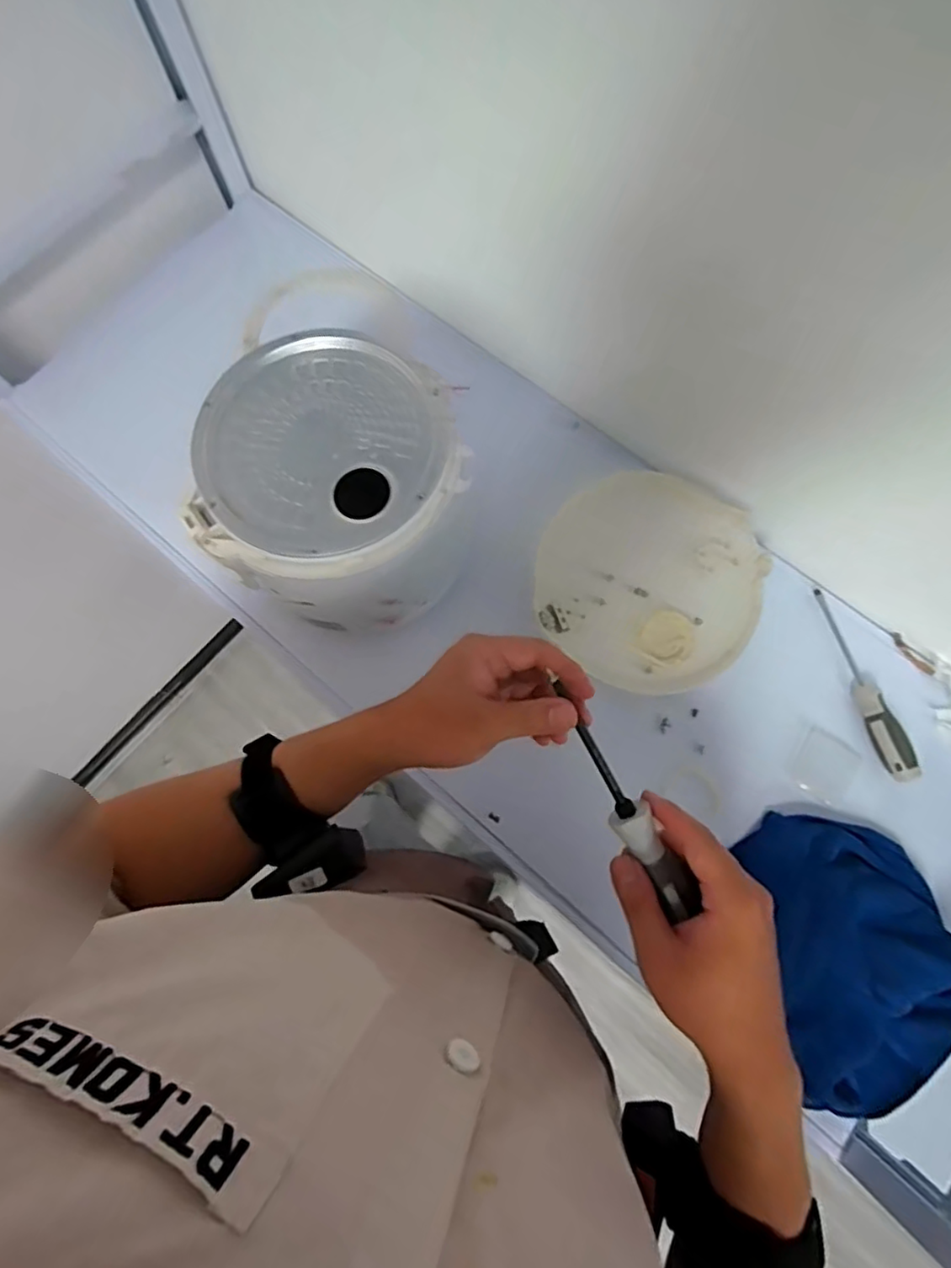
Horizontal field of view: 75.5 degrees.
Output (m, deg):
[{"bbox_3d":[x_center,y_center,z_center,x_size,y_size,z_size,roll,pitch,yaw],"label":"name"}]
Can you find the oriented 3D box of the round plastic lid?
[{"bbox_3d":[0.162,-0.051,0.571,0.199,0.016,0.198,0,84,-4],"label":"round plastic lid"}]

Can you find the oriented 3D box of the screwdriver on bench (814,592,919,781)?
[{"bbox_3d":[0.360,0.044,0.571,0.022,0.027,0.183,-14,74,-2],"label":"screwdriver on bench"}]

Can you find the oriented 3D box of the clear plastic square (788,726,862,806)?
[{"bbox_3d":[0.323,0.124,0.571,0.049,0.013,0.056,29,77,9],"label":"clear plastic square"}]

